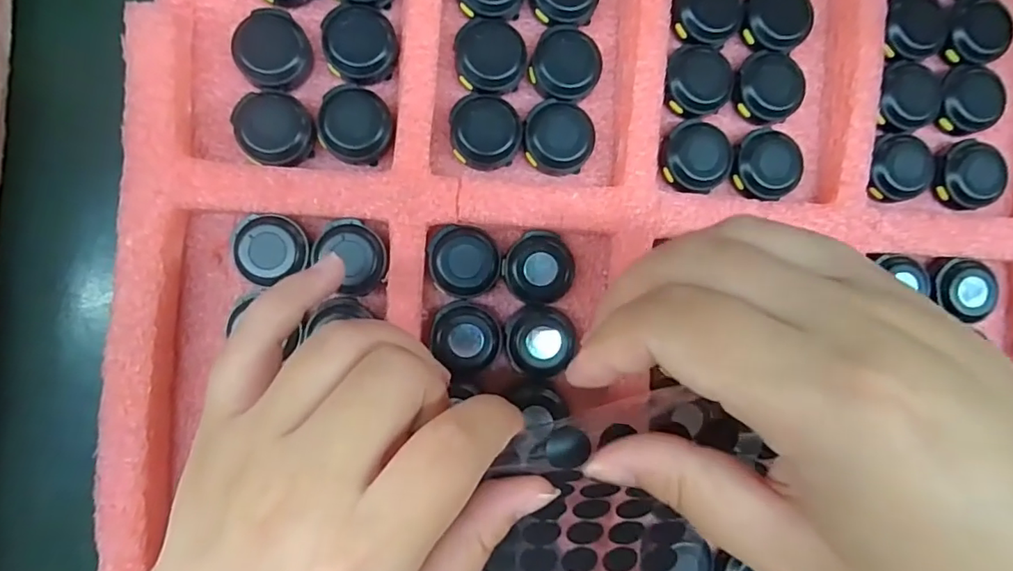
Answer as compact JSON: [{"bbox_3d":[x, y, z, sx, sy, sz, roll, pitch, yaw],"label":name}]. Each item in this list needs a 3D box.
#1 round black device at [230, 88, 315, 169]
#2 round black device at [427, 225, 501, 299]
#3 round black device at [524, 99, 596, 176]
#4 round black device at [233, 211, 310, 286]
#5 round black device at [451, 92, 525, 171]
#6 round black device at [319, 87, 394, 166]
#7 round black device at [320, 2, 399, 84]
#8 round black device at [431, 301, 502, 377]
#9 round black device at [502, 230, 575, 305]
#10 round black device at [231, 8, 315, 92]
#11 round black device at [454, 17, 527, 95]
[{"bbox_3d":[-0.094,-0.063,0.225,0.029,0.011,0.030,0,90,-5],"label":"round black device"},{"bbox_3d":[-0.018,-0.010,0.233,0.029,0.012,0.029,0,90,-5],"label":"round black device"},{"bbox_3d":[0.022,-0.063,0.237,0.029,0.011,0.029,0,90,-5],"label":"round black device"},{"bbox_3d":[-0.095,-0.015,0.224,0.027,0.014,0.028,0,90,-5],"label":"round black device"},{"bbox_3d":[-0.009,-0.065,0.234,0.029,0.011,0.030,-6,90,-5],"label":"round black device"},{"bbox_3d":[-0.061,-0.066,0.228,0.029,0.012,0.029,0,90,-5],"label":"round black device"},{"bbox_3d":[-0.060,-0.099,0.228,0.029,0.011,0.030,0,90,-5],"label":"round black device"},{"bbox_3d":[-0.017,0.021,0.233,0.027,0.011,0.029,0,90,-5],"label":"round black device"},{"bbox_3d":[0.014,-0.007,0.236,0.028,0.011,0.030,0,90,-5],"label":"round black device"},{"bbox_3d":[-0.094,-0.095,0.225,0.029,0.011,0.029,0,90,-5],"label":"round black device"},{"bbox_3d":[-0.007,-0.096,0.233,0.029,0.010,0.028,0,90,-5],"label":"round black device"}]

